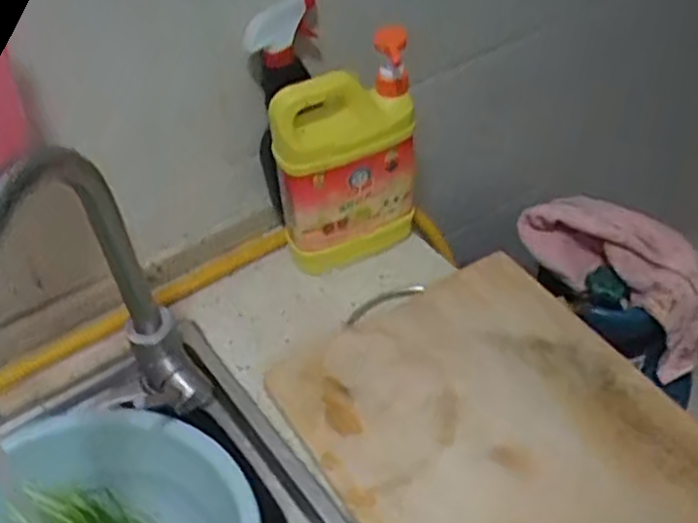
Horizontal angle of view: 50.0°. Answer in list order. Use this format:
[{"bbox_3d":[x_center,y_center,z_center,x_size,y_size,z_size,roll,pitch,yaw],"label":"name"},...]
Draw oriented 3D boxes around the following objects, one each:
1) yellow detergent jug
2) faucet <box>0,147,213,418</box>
[{"bbox_3d":[-0.001,-0.104,0.786,0.144,0.239,0.069,-18,47,-14],"label":"yellow detergent jug"},{"bbox_3d":[-0.189,0.066,0.573,0.071,0.342,0.221,0,45,4],"label":"faucet"}]

